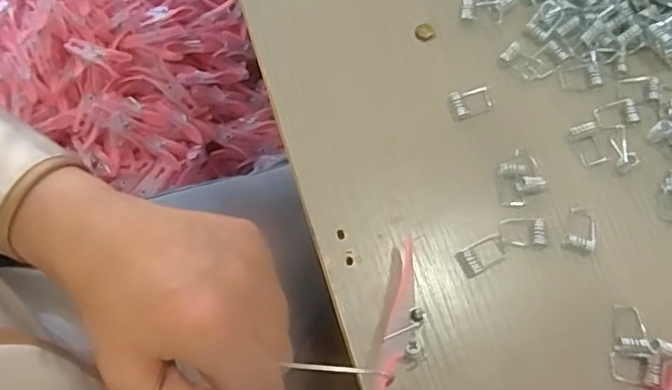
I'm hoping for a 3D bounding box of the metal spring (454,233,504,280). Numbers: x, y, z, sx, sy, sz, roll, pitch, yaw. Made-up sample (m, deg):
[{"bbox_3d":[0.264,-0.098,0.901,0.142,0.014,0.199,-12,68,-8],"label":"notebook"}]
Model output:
[{"bbox_3d":[0.074,0.031,0.305,0.025,0.004,0.015,-26,76,-9],"label":"metal spring"}]

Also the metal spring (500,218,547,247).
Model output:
[{"bbox_3d":[0.096,0.019,0.309,0.022,0.005,0.014,3,73,-1],"label":"metal spring"}]

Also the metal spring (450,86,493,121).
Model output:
[{"bbox_3d":[0.075,-0.051,0.329,0.023,0.007,0.015,-15,74,-6],"label":"metal spring"}]

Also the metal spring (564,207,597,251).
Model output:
[{"bbox_3d":[0.127,0.017,0.311,0.016,0.005,0.022,18,74,4],"label":"metal spring"}]

